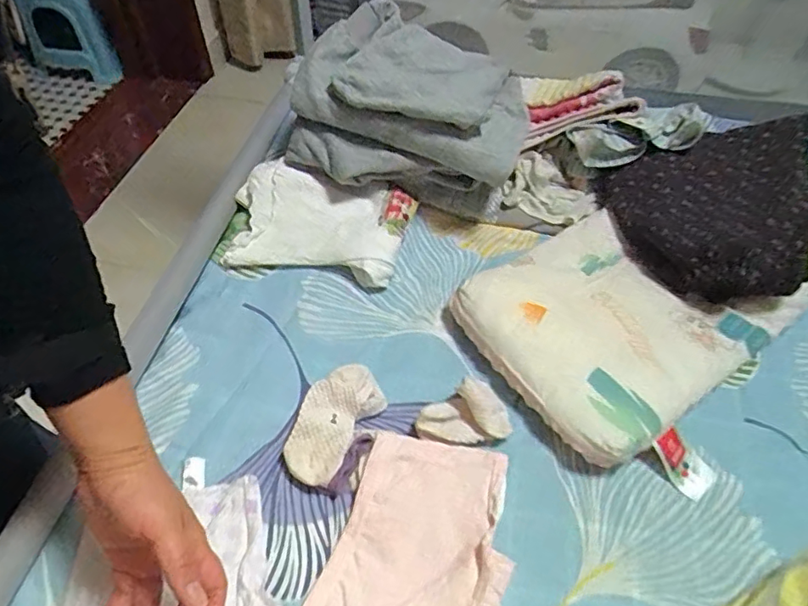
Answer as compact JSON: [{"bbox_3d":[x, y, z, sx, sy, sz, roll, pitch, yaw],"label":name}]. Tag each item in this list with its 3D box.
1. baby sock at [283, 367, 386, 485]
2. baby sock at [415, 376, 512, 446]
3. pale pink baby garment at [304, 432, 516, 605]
[{"bbox_3d":[-0.074,0.117,0.560,0.063,0.037,0.120,26,54,17],"label":"baby sock"},{"bbox_3d":[0.059,0.115,0.578,0.093,0.044,0.059,-10,52,-11],"label":"baby sock"},{"bbox_3d":[0.007,0.240,0.489,0.152,0.035,0.257,20,53,13],"label":"pale pink baby garment"}]

